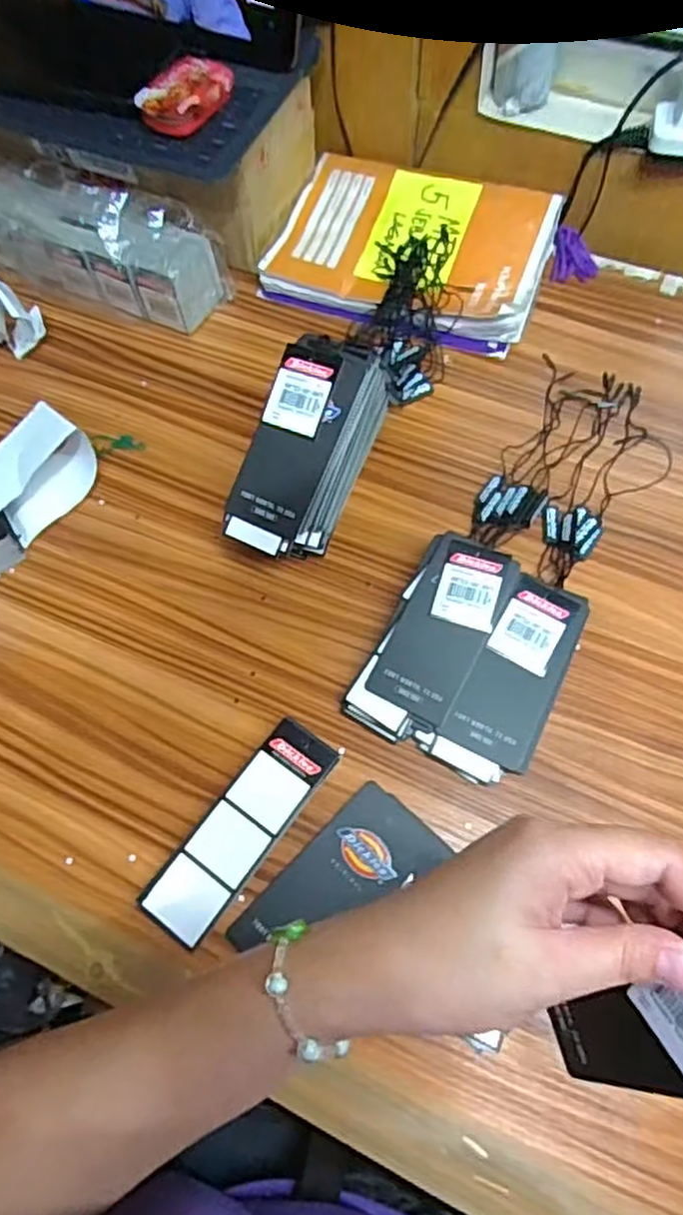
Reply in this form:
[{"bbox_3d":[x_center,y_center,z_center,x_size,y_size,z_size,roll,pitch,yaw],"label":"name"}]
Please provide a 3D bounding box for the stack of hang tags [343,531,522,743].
[{"bbox_3d":[0.054,0.018,0.414,0.054,0.029,0.123,27,69,14],"label":"stack of hang tags"}]

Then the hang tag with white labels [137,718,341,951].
[{"bbox_3d":[-0.052,0.117,0.378,0.038,0.017,0.120,34,71,17],"label":"hang tag with white labels"}]

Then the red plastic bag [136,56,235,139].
[{"bbox_3d":[-0.101,-0.340,0.471,0.040,0.018,0.068,25,69,13],"label":"red plastic bag"}]

